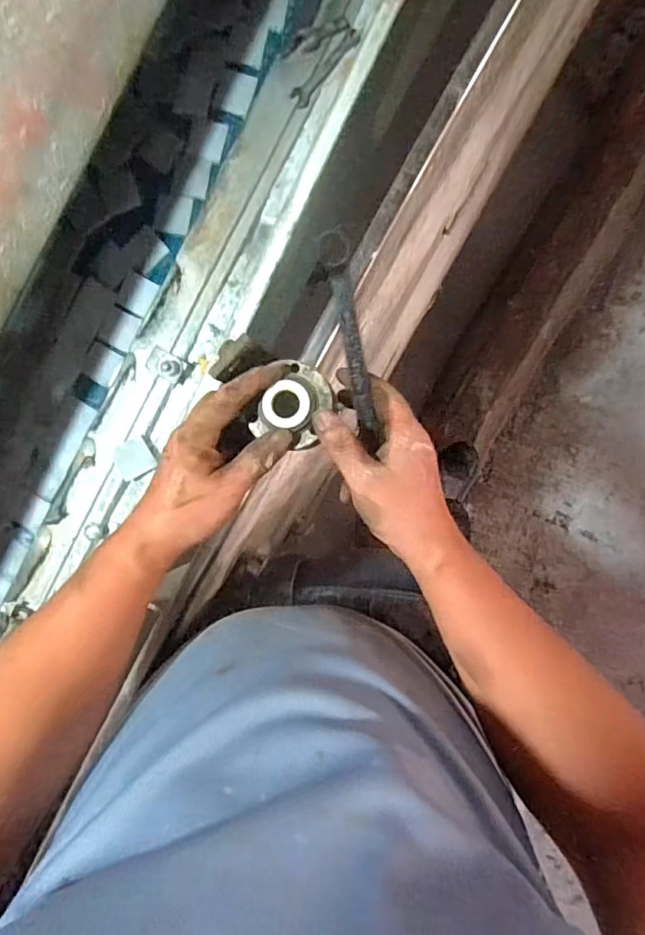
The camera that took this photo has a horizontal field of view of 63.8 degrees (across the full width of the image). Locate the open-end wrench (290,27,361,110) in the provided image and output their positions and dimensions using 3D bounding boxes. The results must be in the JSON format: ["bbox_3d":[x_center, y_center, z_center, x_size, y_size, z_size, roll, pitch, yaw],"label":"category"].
[{"bbox_3d":[0.003,-0.467,0.605,0.022,0.004,0.101,45,104,-3],"label":"open-end wrench"}]

